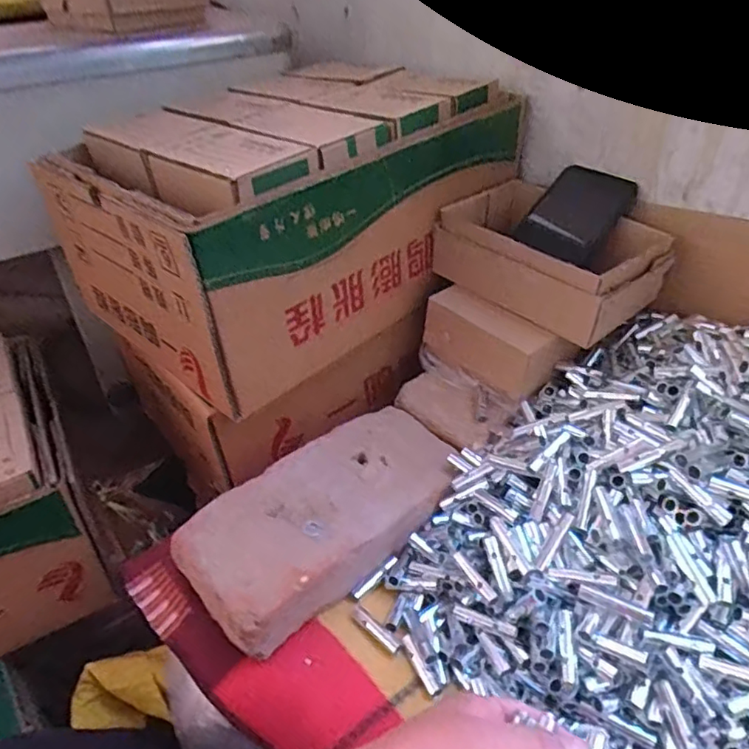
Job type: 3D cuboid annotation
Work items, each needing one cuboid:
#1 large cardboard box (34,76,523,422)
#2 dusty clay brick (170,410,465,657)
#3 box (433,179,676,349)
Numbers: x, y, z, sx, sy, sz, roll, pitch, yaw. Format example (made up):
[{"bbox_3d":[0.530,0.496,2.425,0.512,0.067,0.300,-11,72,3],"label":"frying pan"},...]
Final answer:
[{"bbox_3d":[-0.075,-0.173,0.588,0.393,0.184,0.260,-32,47,-32],"label":"large cardboard box"},{"bbox_3d":[-0.036,0.110,0.467,0.224,0.053,0.108,-29,46,-29],"label":"dusty clay brick"},{"bbox_3d":[0.163,-0.114,0.547,0.130,0.069,0.180,-27,45,-28],"label":"box"}]

